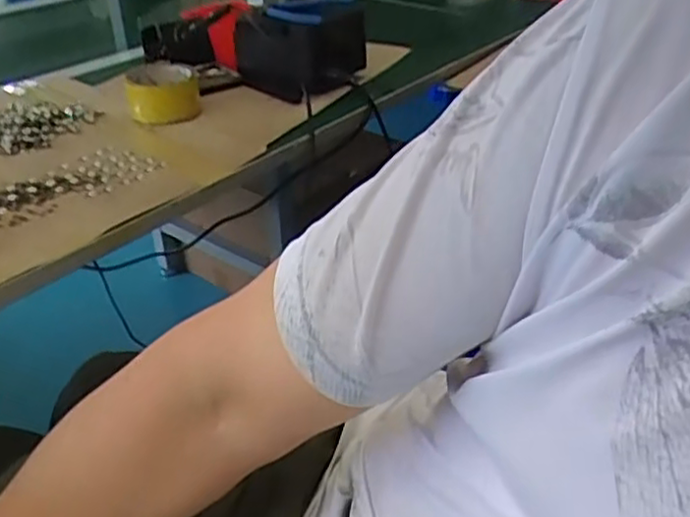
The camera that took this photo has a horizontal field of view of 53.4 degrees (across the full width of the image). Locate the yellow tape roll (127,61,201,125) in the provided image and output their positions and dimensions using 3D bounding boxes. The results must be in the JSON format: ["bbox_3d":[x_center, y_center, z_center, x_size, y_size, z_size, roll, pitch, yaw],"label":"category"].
[{"bbox_3d":[-0.220,-0.202,0.835,0.082,0.058,0.082,-10,34,-12],"label":"yellow tape roll"}]

